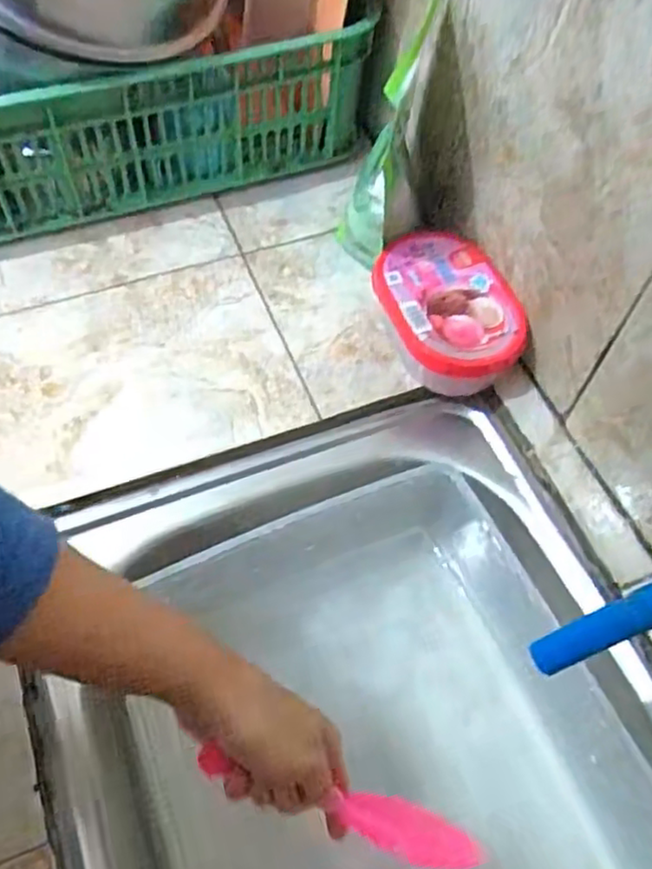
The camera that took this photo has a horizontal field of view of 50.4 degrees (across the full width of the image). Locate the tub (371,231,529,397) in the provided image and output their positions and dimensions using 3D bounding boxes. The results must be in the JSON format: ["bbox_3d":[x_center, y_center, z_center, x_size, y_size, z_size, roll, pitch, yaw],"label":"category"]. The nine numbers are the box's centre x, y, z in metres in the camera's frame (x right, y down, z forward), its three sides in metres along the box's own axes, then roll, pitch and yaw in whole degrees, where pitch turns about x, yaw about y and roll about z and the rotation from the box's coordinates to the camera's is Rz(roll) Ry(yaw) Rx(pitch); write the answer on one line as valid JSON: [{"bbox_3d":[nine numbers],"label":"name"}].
[{"bbox_3d":[0.100,-0.100,0.581,0.104,0.052,0.147,-19,61,-15],"label":"tub"}]

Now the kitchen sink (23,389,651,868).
[{"bbox_3d":[0.043,0.247,0.492,0.391,0.155,0.489,-17,61,-14],"label":"kitchen sink"}]

